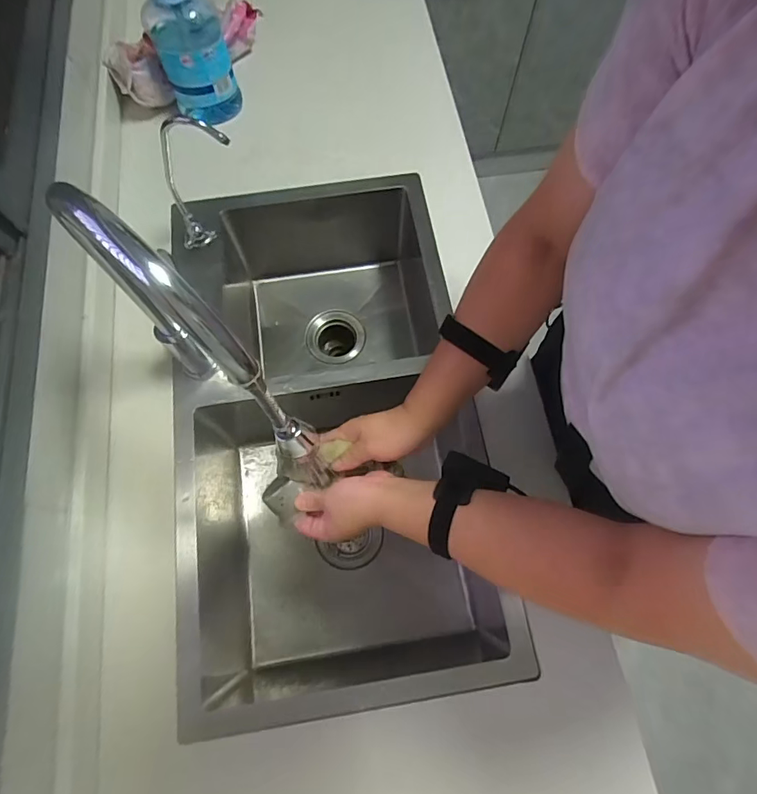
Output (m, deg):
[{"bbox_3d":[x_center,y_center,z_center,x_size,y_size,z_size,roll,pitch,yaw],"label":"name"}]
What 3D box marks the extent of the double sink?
[{"bbox_3d":[-0.095,0.048,0.762,0.406,0.249,0.730,-8,70,-3],"label":"double sink"}]

